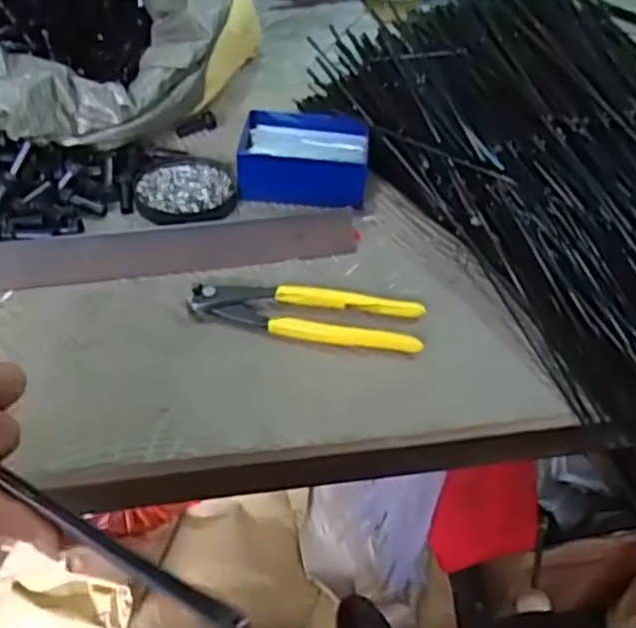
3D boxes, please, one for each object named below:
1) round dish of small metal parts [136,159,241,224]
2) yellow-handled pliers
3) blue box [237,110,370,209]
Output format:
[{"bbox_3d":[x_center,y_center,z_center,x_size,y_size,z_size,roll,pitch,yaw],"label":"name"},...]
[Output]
[{"bbox_3d":[-0.113,-0.107,0.630,0.082,0.015,0.081,1,44,-1],"label":"round dish of small metal parts"},{"bbox_3d":[-0.008,-0.001,0.520,0.160,0.012,0.052,7,45,5],"label":"yellow-handled pliers"},{"bbox_3d":[-0.012,-0.139,0.653,0.112,0.039,0.090,6,45,3],"label":"blue box"}]

